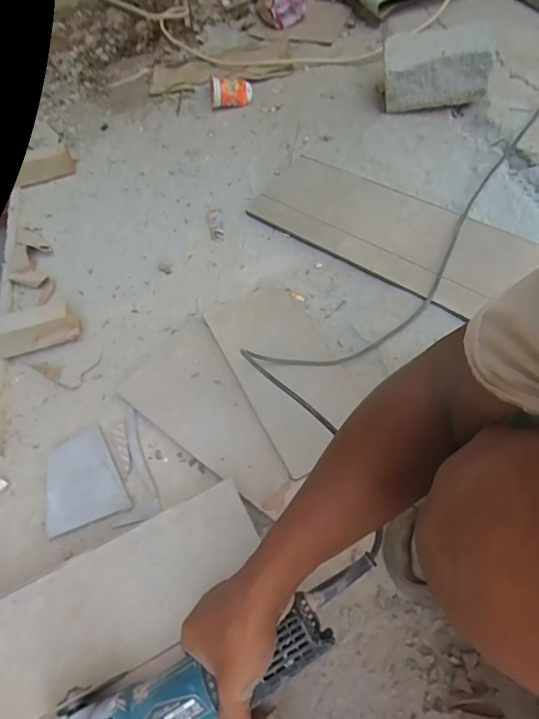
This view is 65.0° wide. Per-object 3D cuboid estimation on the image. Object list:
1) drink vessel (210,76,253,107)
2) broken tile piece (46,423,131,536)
[{"bbox_3d":[-0.099,-0.686,1.087,0.108,0.061,0.064,-6,58,2],"label":"drink vessel"},{"bbox_3d":[-0.262,0.163,0.594,0.106,0.012,0.129,-19,59,-6],"label":"broken tile piece"}]

